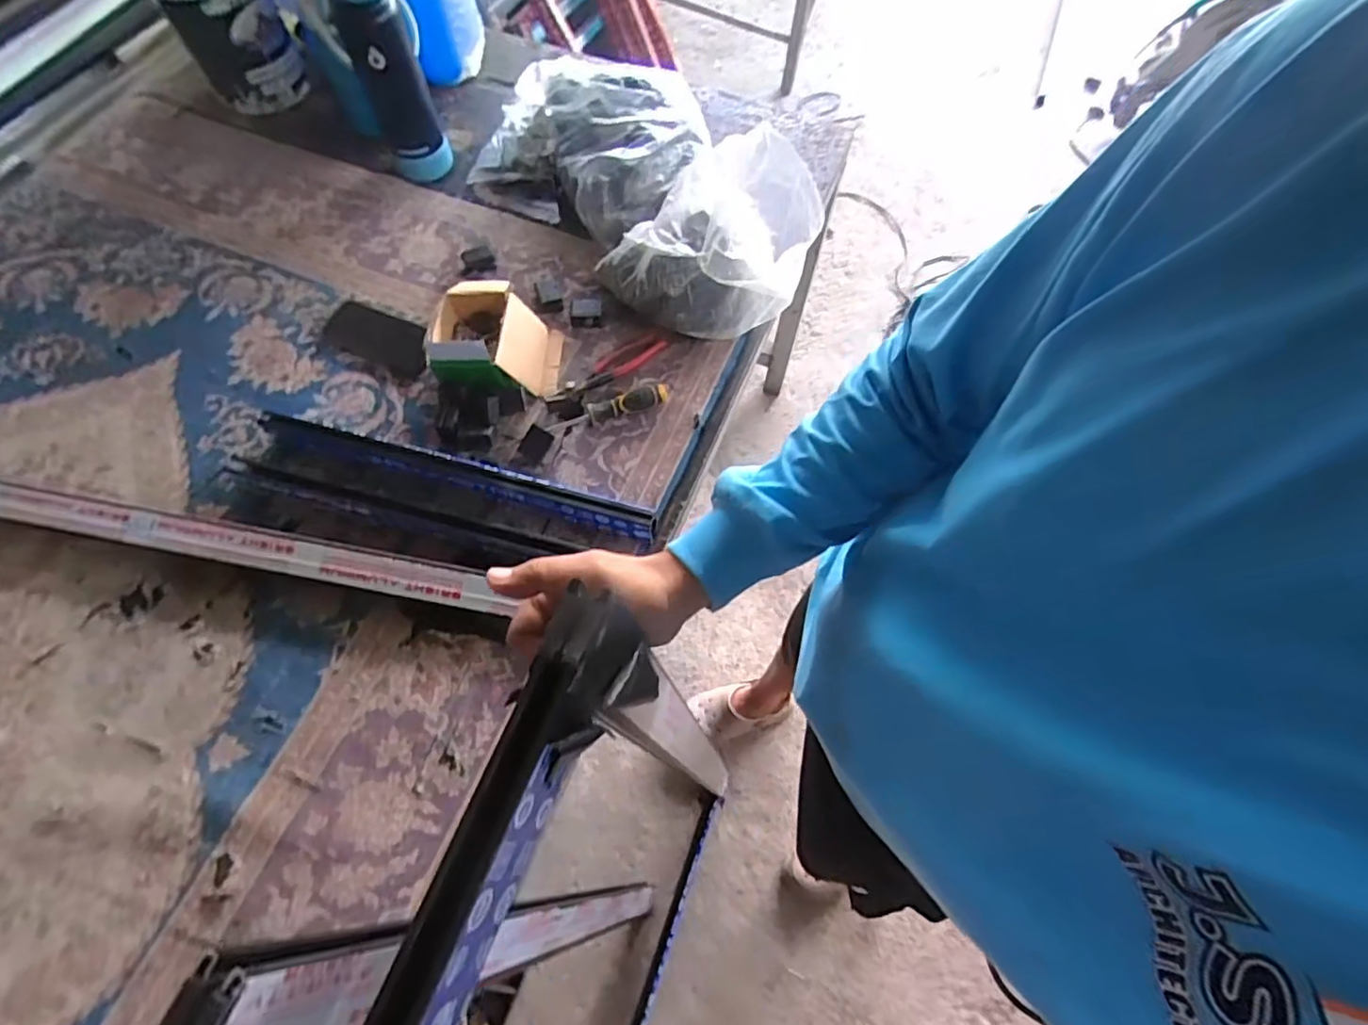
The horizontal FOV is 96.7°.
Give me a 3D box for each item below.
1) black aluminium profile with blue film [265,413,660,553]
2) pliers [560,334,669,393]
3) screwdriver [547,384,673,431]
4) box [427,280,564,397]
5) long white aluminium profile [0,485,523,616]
[{"bbox_3d":[-0.285,-0.050,0.762,0.517,0.055,0.049,15,65,5],"label":"black aluminium profile with blue film"},{"bbox_3d":[-0.098,-0.206,0.853,0.160,0.016,0.037,-36,71,-17],"label":"pliers"},{"bbox_3d":[-0.100,-0.144,0.817,0.170,0.031,0.036,-17,67,-9],"label":"screwdriver"},{"bbox_3d":[-0.257,-0.242,0.829,0.162,0.096,0.165,5,65,0],"label":"box"},{"bbox_3d":[-0.670,0.017,0.727,0.957,0.040,0.040,10,65,3],"label":"long white aluminium profile"}]

